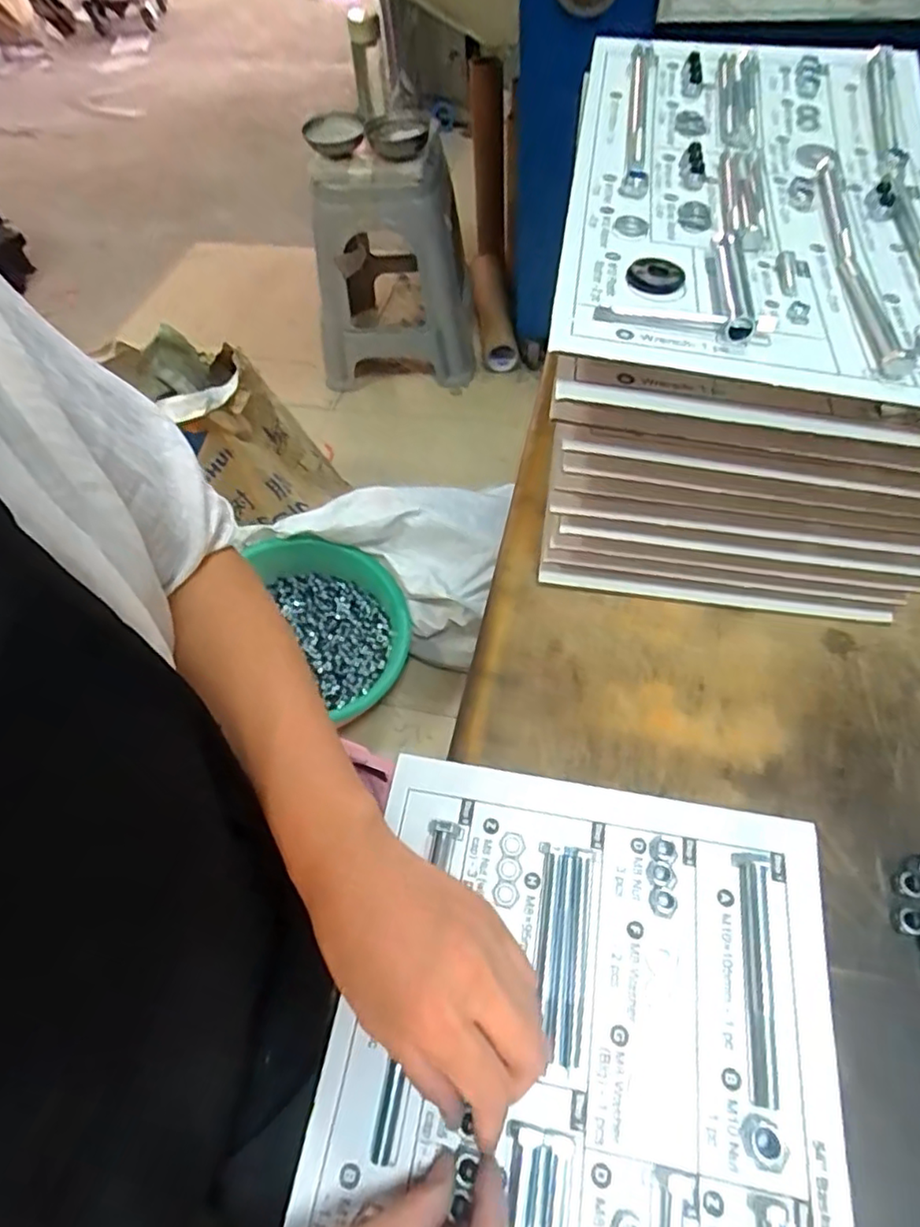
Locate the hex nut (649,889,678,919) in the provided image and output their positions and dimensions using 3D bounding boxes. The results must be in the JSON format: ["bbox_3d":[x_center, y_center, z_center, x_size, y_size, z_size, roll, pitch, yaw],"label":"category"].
[{"bbox_3d":[0.108,0.155,0.336,0.014,0.006,0.013,20,61,16],"label":"hex nut"}]

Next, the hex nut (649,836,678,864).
[{"bbox_3d":[0.113,0.132,0.349,0.014,0.005,0.014,16,60,14],"label":"hex nut"}]

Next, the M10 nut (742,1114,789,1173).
[{"bbox_3d":[0.137,0.238,0.281,0.019,0.006,0.018,-2,57,3],"label":"M10 nut"}]

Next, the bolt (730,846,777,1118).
[{"bbox_3d":[0.150,0.179,0.314,0.015,0.012,0.110,4,58,7],"label":"bolt"}]

